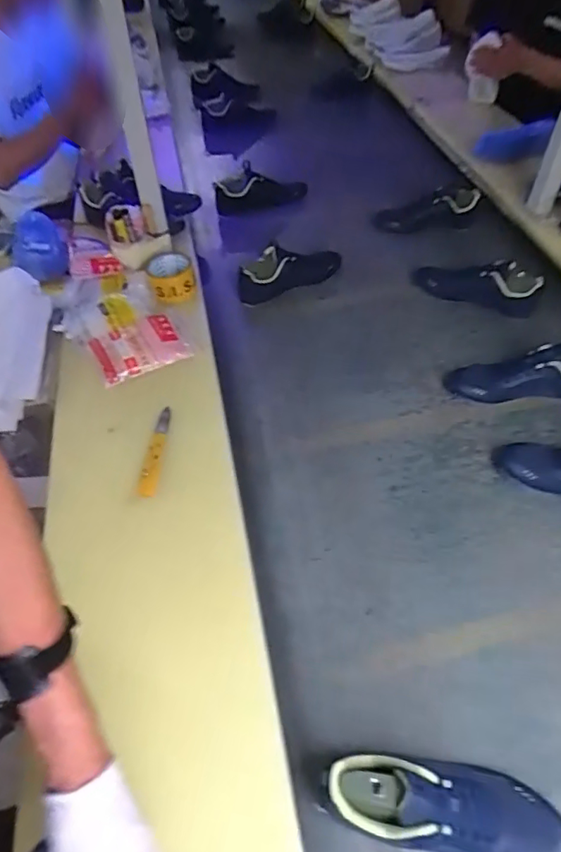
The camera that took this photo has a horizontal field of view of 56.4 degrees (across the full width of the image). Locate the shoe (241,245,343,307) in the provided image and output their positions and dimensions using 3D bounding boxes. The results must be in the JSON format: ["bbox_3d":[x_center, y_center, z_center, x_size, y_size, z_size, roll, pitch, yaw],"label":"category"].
[{"bbox_3d":[0.019,-0.313,1.069,0.202,0.114,0.072,-26,54,-34],"label":"shoe"}]

